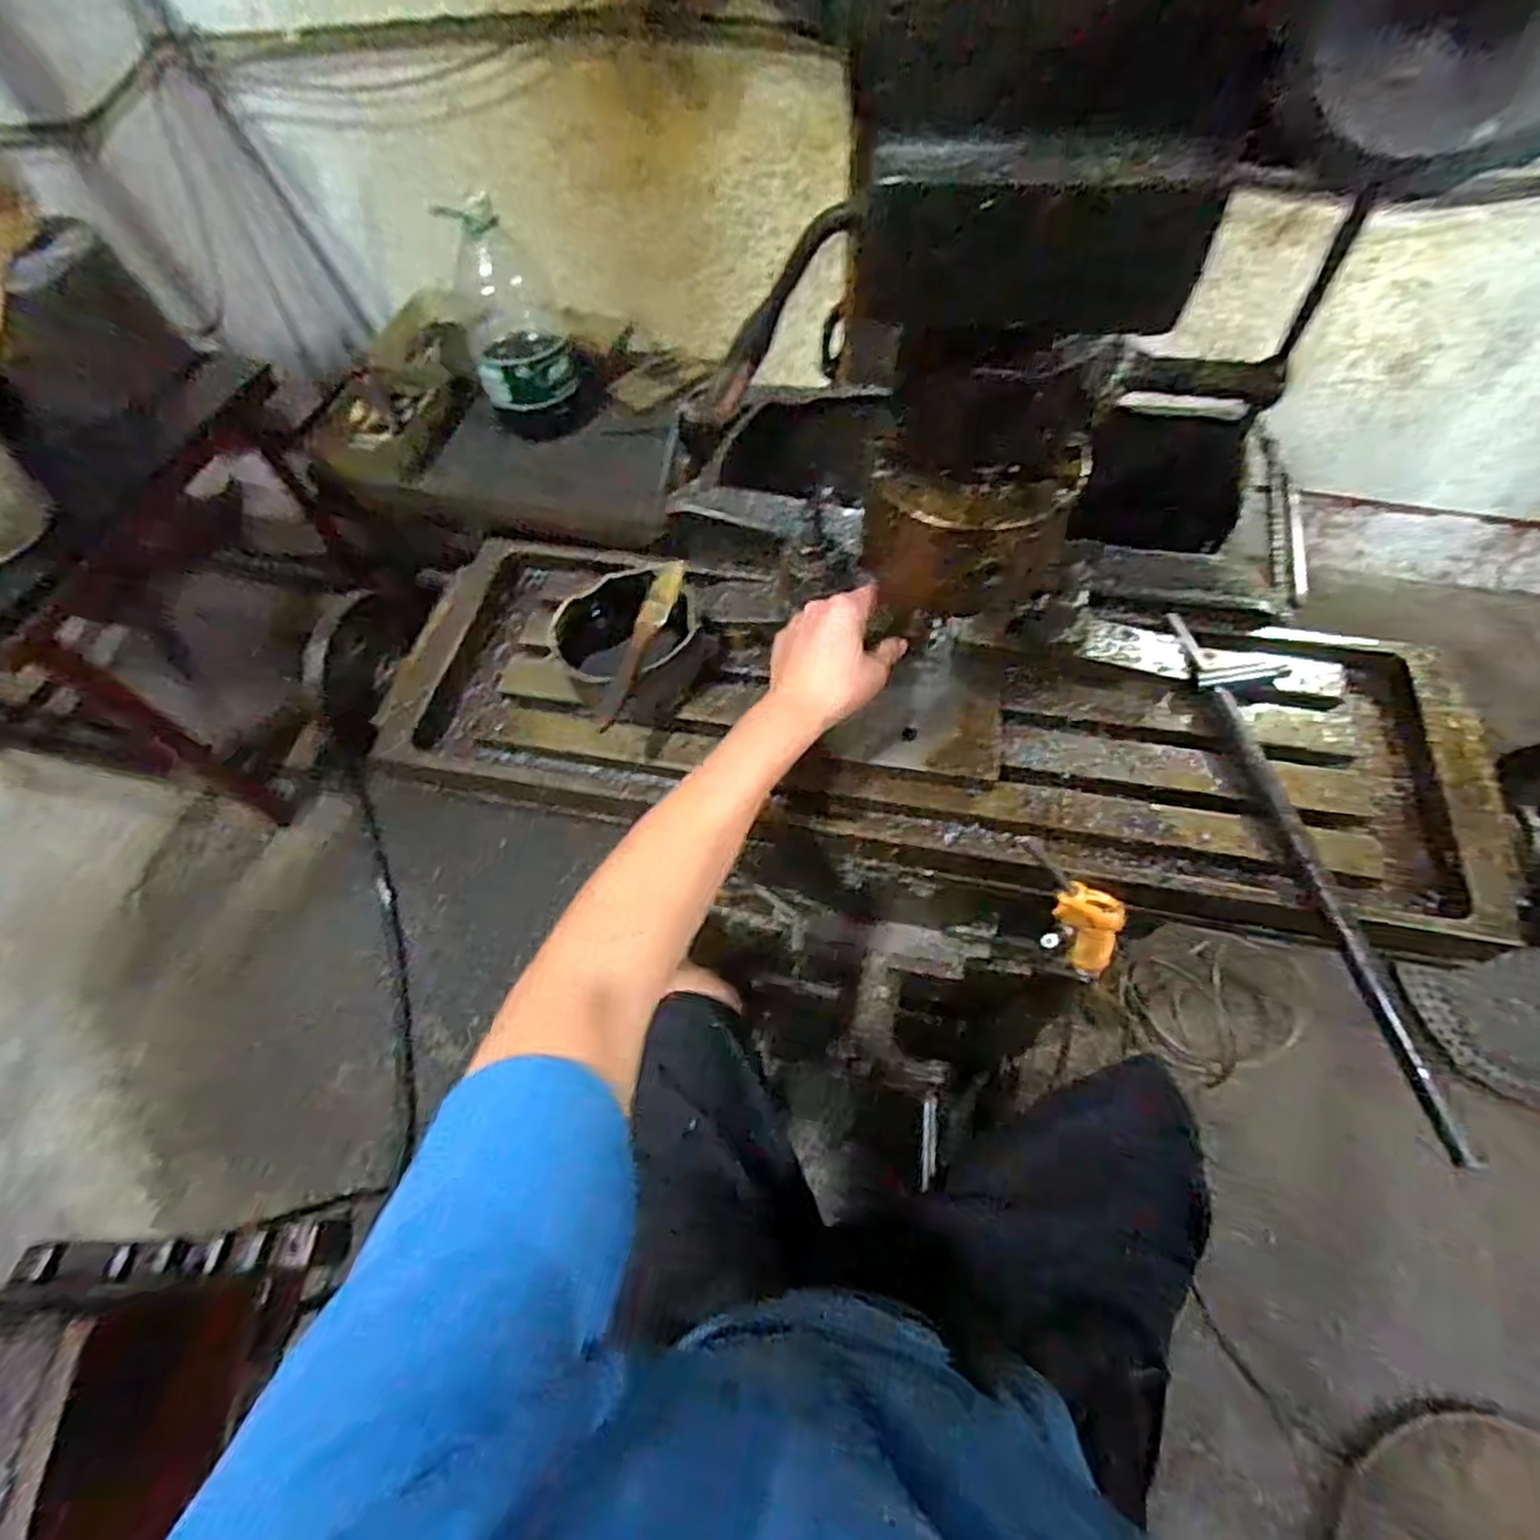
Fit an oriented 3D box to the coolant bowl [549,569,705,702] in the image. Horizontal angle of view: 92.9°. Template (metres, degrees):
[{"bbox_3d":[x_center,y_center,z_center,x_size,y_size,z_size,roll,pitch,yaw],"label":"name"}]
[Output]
[{"bbox_3d":[-0.109,-0.103,0.570,0.093,0.069,0.097,-1,61,2],"label":"coolant bowl"}]

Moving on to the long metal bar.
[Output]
[{"bbox_3d":[0.349,0.046,0.487,0.020,0.014,0.384,-9,61,-2],"label":"long metal bar"}]

